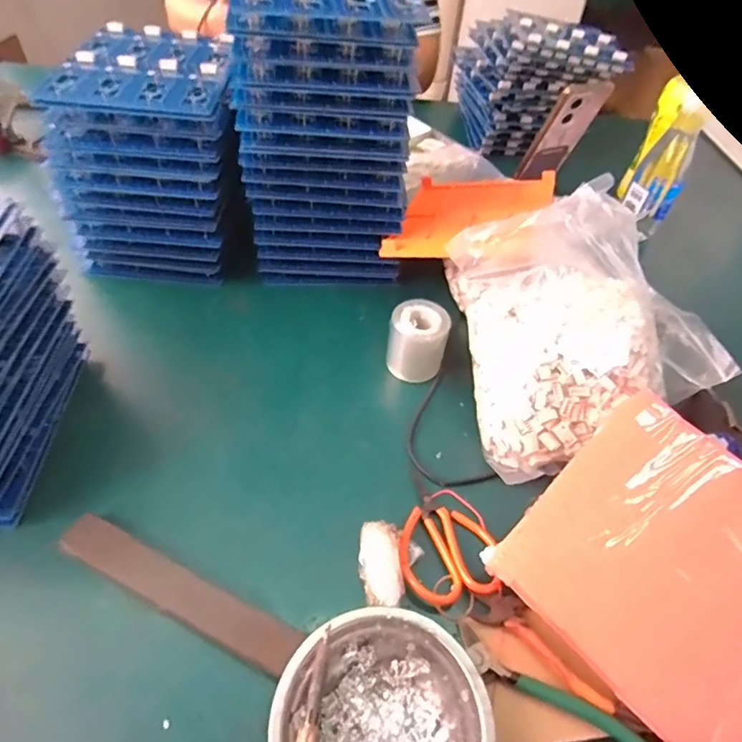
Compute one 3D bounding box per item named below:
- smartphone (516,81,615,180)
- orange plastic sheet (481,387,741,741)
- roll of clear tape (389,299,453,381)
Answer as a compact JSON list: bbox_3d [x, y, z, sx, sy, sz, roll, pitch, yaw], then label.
[{"bbox_3d":[0.260,-0.323,0.715,0.083,0.142,0.017,-14,66,-21],"label":"smartphone"},{"bbox_3d":[0.212,0.131,0.357,0.186,0.010,0.191,-41,64,-17],"label":"orange plastic sheet"},{"bbox_3d":[0.047,-0.031,0.535,0.056,0.063,0.058,2,48,-2],"label":"roll of clear tape"}]

